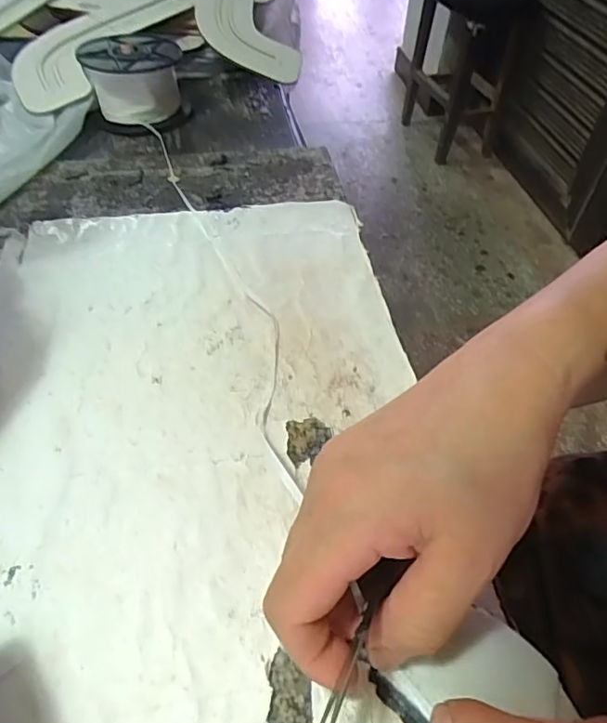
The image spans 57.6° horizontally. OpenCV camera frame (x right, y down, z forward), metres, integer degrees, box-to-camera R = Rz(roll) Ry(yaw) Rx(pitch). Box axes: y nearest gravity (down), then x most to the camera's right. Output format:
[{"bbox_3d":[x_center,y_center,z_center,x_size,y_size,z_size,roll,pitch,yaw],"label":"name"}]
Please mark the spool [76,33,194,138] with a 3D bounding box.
[{"bbox_3d":[-0.157,-0.264,0.522,0.088,0.053,0.088,-13,50,-14],"label":"spool"}]

